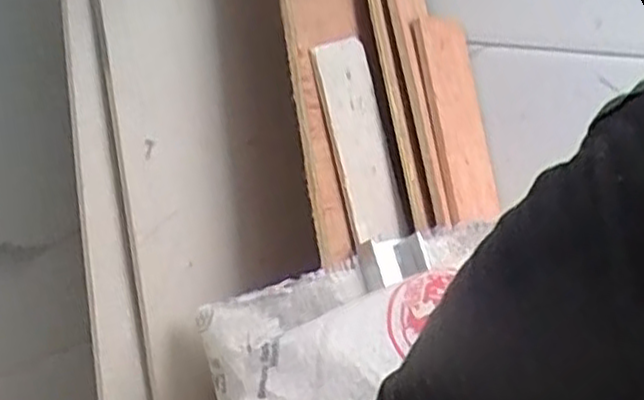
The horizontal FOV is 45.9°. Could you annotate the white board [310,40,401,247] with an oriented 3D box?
[{"bbox_3d":[0.029,-0.043,0.566,0.006,0.149,0.089,-10,8,27],"label":"white board"}]

